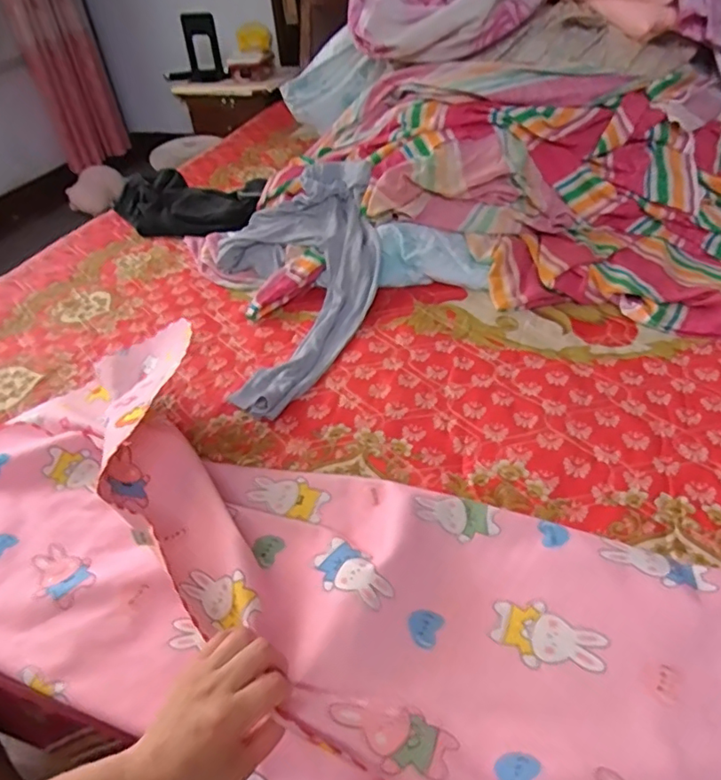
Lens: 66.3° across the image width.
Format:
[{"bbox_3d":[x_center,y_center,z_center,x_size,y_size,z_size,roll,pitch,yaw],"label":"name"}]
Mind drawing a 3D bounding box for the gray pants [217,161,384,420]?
[{"bbox_3d":[-0.100,-0.195,0.911,0.284,0.141,0.544,-9,40,-3],"label":"gray pants"}]

